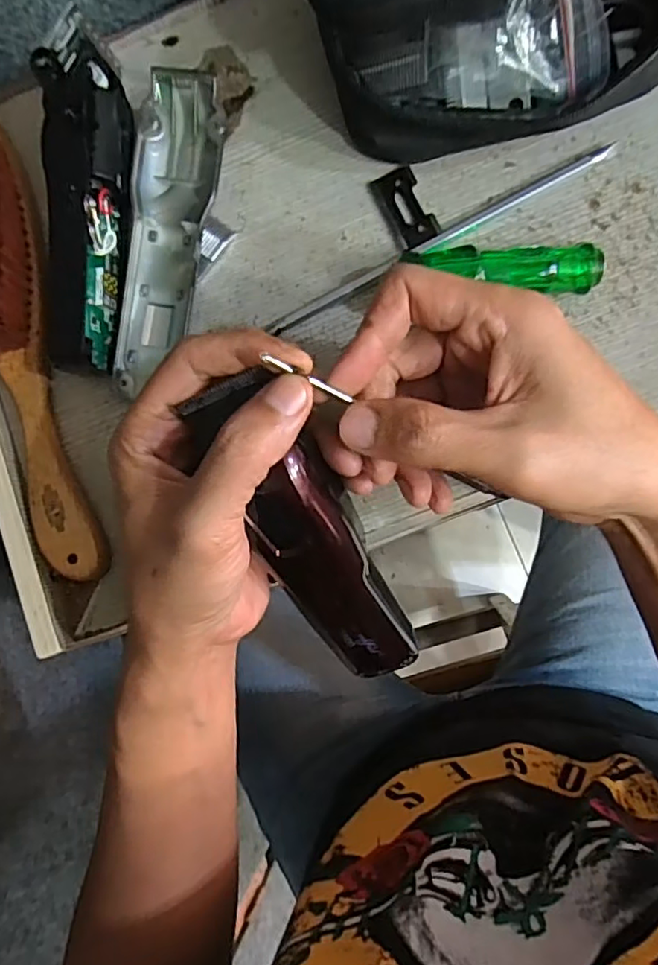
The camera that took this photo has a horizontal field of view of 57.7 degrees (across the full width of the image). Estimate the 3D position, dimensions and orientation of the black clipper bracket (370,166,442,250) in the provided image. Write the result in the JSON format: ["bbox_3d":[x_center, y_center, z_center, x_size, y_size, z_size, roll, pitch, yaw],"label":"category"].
[{"bbox_3d":[0.039,-0.138,0.300,0.020,0.004,0.041,-26,81,4],"label":"black clipper bracket"}]

